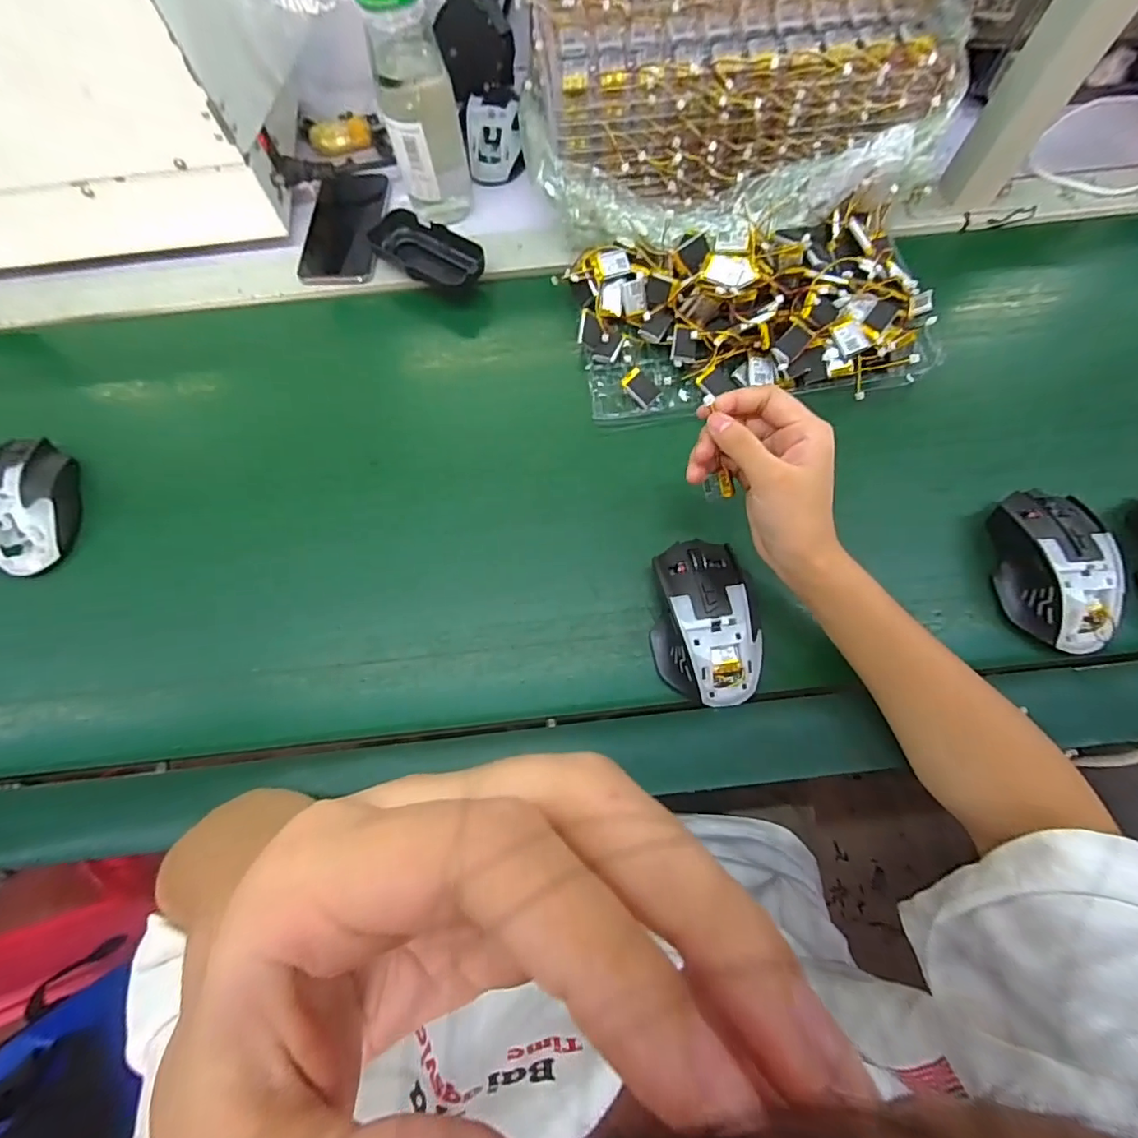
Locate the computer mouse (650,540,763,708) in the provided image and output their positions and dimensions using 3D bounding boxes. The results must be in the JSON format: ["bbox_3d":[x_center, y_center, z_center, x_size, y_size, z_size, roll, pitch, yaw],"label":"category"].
[{"bbox_3d":[0.094,0.034,0.356,0.072,0.036,0.117,-6,70,2],"label":"computer mouse"}]

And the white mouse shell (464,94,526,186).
[{"bbox_3d":[-0.073,-0.430,0.507,0.055,0.030,0.081,-6,70,2],"label":"white mouse shell"}]

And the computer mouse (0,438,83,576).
[{"bbox_3d":[-0.428,-0.054,0.401,0.065,0.035,0.102,-28,71,-6],"label":"computer mouse"}]

